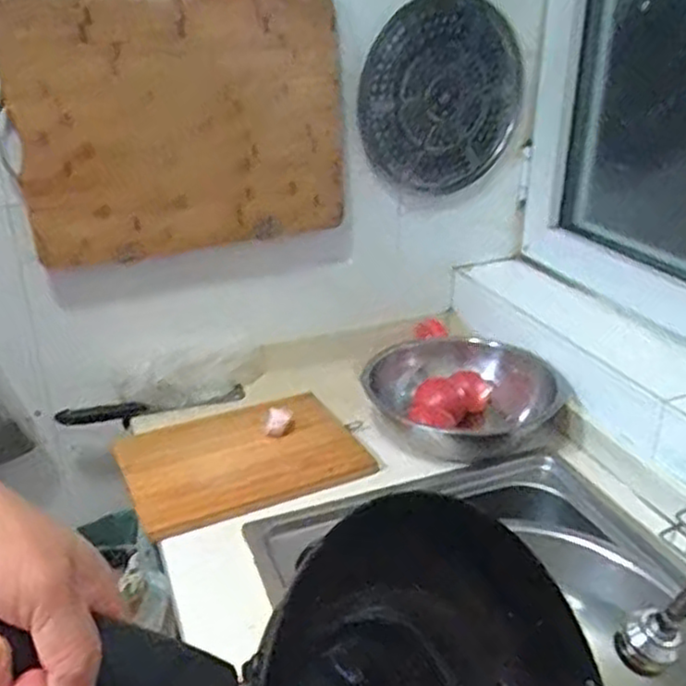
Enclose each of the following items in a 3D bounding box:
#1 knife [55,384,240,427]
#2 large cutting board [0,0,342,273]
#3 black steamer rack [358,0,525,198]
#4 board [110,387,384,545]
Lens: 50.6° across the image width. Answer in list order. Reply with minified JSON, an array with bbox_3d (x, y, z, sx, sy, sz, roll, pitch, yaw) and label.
[{"bbox_3d":[-0.293,0.100,1.128,0.277,0.037,0.026,-9,27,-17],"label":"knife"},{"bbox_3d":[-0.222,-0.306,1.035,0.452,0.354,0.032,-11,24,-19],"label":"large cutting board"},{"bbox_3d":[0.162,-0.399,1.188,0.290,0.296,0.030,-11,28,-21],"label":"black steamer rack"},{"bbox_3d":[-0.139,0.153,1.004,0.306,0.025,0.235,-16,34,-23],"label":"board"}]

